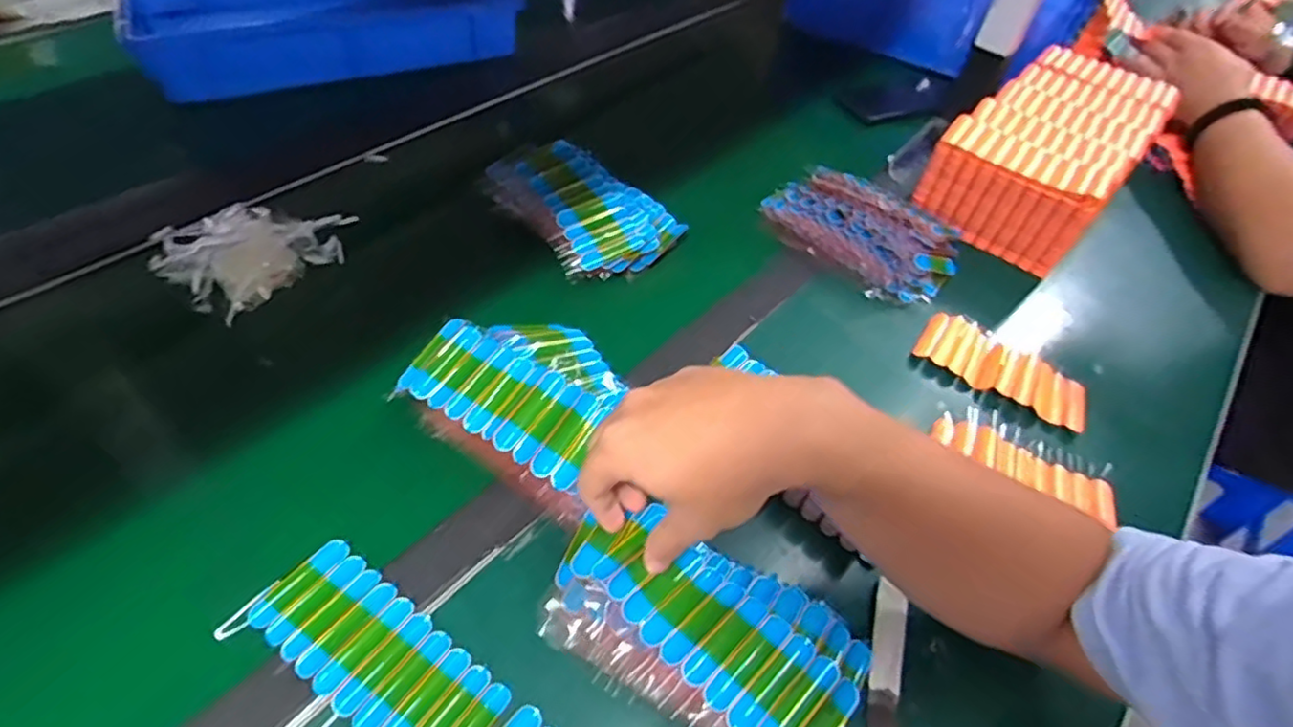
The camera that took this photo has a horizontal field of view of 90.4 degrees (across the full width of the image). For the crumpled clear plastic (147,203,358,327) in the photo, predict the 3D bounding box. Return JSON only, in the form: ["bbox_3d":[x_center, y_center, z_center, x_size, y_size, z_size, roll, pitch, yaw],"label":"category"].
[{"bbox_3d":[-0.324,-0.100,0.533,0.102,0.047,0.137,27,52,16],"label":"crumpled clear plastic"}]

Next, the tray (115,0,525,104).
[{"bbox_3d":[-0.408,-0.459,0.828,0.429,0.071,0.286,-22,56,-23],"label":"tray"}]

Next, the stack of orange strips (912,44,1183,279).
[{"bbox_3d":[0.456,-0.242,0.728,0.162,0.088,0.336,37,56,23],"label":"stack of orange strips"}]

